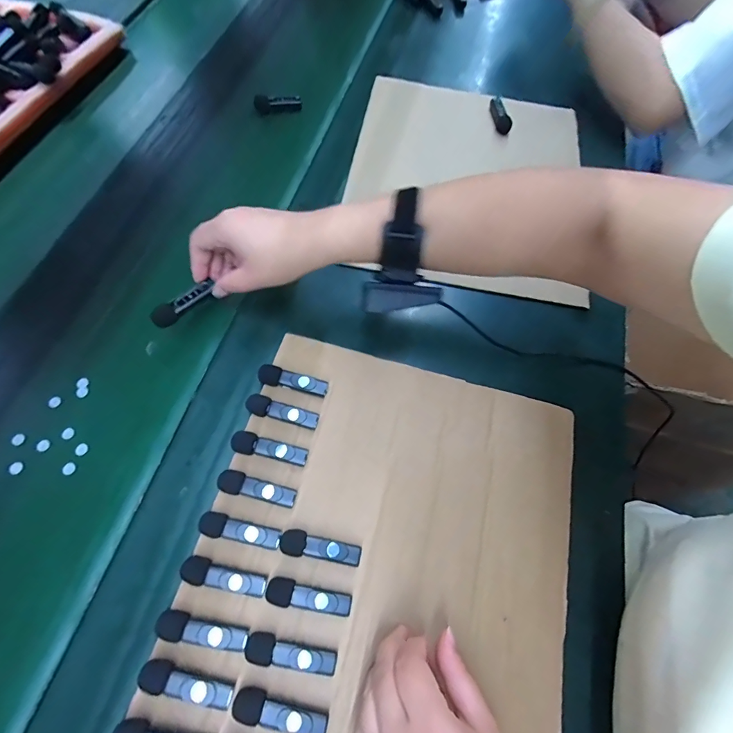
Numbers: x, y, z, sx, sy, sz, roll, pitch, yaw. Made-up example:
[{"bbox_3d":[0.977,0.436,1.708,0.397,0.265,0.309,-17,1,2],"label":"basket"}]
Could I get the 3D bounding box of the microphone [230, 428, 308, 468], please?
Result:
[{"bbox_3d":[-0.085,0.072,0.342,0.067,0.011,0.020,15,66,6],"label":"microphone"}]

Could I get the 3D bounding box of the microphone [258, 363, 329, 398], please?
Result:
[{"bbox_3d":[-0.070,0.014,0.371,0.065,0.015,0.019,15,66,6],"label":"microphone"}]

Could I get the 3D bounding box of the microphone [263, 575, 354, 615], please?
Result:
[{"bbox_3d":[-0.044,0.176,0.302,0.065,0.017,0.018,10,66,4],"label":"microphone"}]

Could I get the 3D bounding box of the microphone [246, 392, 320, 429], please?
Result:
[{"bbox_3d":[-0.077,0.041,0.357,0.066,0.011,0.019,18,66,7],"label":"microphone"}]

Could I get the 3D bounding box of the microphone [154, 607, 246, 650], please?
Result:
[{"bbox_3d":[-0.119,0.192,0.284,0.065,0.012,0.017,14,66,6],"label":"microphone"}]

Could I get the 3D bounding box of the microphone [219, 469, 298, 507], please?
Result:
[{"bbox_3d":[-0.091,0.102,0.328,0.063,0.011,0.019,15,66,6],"label":"microphone"}]

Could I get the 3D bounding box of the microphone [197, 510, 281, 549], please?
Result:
[{"bbox_3d":[-0.101,0.130,0.315,0.065,0.010,0.018,10,66,4],"label":"microphone"}]

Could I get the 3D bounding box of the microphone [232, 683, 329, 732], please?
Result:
[{"bbox_3d":[-0.059,0.240,0.271,0.065,0.021,0.016,15,66,6],"label":"microphone"}]

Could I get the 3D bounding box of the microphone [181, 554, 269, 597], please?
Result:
[{"bbox_3d":[-0.108,0.161,0.300,0.063,0.012,0.017,15,66,6],"label":"microphone"}]

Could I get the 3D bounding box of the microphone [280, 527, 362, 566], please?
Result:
[{"bbox_3d":[-0.036,0.145,0.317,0.064,0.017,0.019,9,65,3],"label":"microphone"}]

